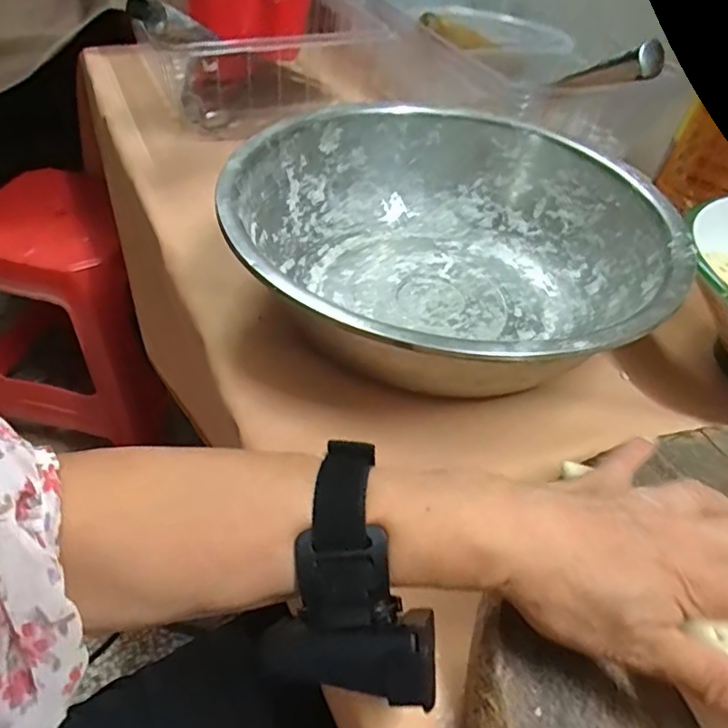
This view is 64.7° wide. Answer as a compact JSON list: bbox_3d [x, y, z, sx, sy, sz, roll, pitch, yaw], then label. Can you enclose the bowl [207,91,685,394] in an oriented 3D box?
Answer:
[{"bbox_3d":[0.064,-0.088,0.465,0.327,0.106,0.331,4,44,-4],"label":"bowl"}]

